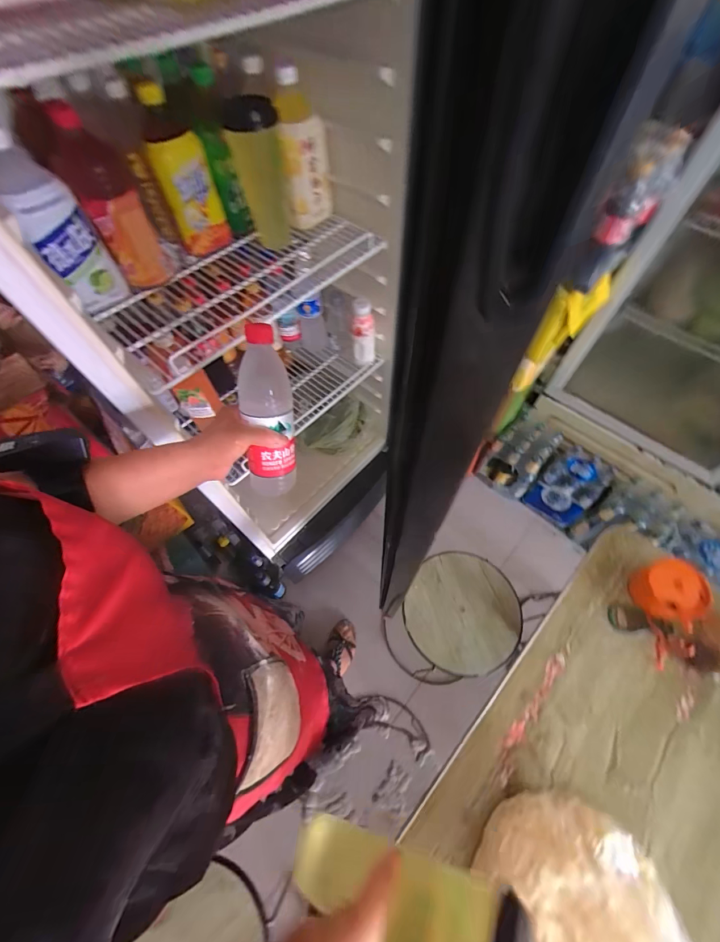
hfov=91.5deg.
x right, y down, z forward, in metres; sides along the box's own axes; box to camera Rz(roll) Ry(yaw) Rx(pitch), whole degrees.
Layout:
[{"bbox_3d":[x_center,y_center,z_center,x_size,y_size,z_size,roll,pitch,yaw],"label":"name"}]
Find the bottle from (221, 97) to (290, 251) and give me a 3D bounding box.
[{"bbox_3d":[-0.170,-0.505,0.623,0.083,0.205,0.091,-16,62,-7],"label":"bottle"}]

